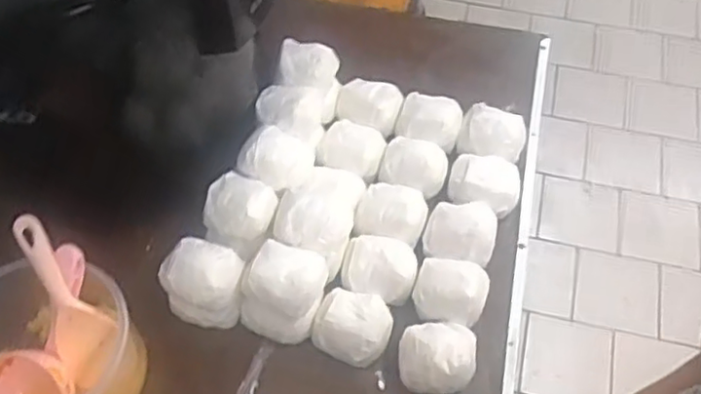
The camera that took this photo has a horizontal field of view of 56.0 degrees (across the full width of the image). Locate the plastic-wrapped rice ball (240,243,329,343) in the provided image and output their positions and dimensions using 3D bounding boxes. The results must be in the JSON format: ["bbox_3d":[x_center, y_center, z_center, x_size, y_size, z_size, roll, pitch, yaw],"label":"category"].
[{"bbox_3d":[-0.075,0.105,0.731,0.082,0.098,0.089,0,59,0],"label":"plastic-wrapped rice ball"}]

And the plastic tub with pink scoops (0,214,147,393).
[{"bbox_3d":[-0.313,0.147,0.666,0.166,0.180,0.182,0,59,0],"label":"plastic tub with pink scoops"}]

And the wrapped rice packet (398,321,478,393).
[{"bbox_3d":[0.094,0.175,0.720,0.082,0.047,0.079,11,60,7],"label":"wrapped rice packet"}]

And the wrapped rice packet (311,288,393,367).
[{"bbox_3d":[0.002,0.145,0.732,0.080,0.049,0.076,18,61,11],"label":"wrapped rice packet"}]

